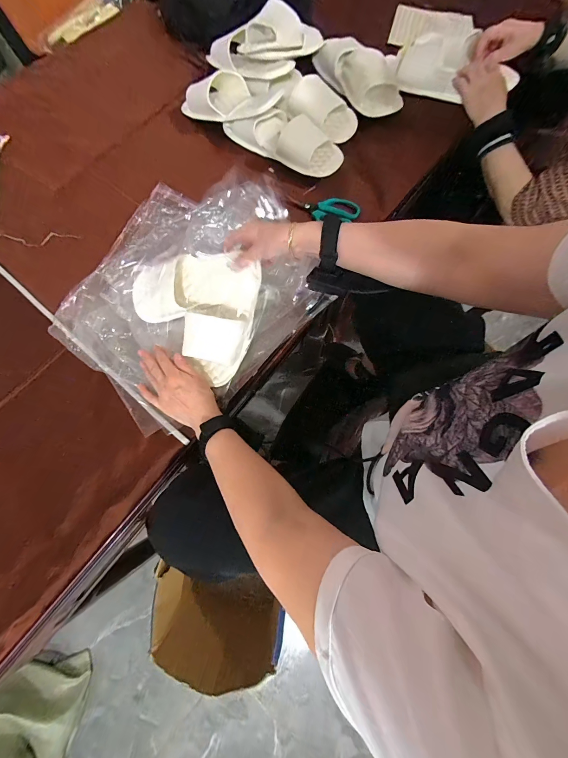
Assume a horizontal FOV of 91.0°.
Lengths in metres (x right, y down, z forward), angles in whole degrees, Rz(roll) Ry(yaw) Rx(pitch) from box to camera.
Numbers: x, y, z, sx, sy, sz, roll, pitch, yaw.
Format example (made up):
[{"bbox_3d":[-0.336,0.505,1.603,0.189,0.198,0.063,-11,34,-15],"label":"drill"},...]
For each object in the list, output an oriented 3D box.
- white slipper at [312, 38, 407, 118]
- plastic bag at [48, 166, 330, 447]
[{"bbox_3d":[0.171,-0.674,0.620,0.113,0.050,0.232,-30,76,-7],"label":"white slipper"},{"bbox_3d":[-0.171,-0.150,0.494,0.379,0.097,0.404,37,78,10],"label":"plastic bag"}]

